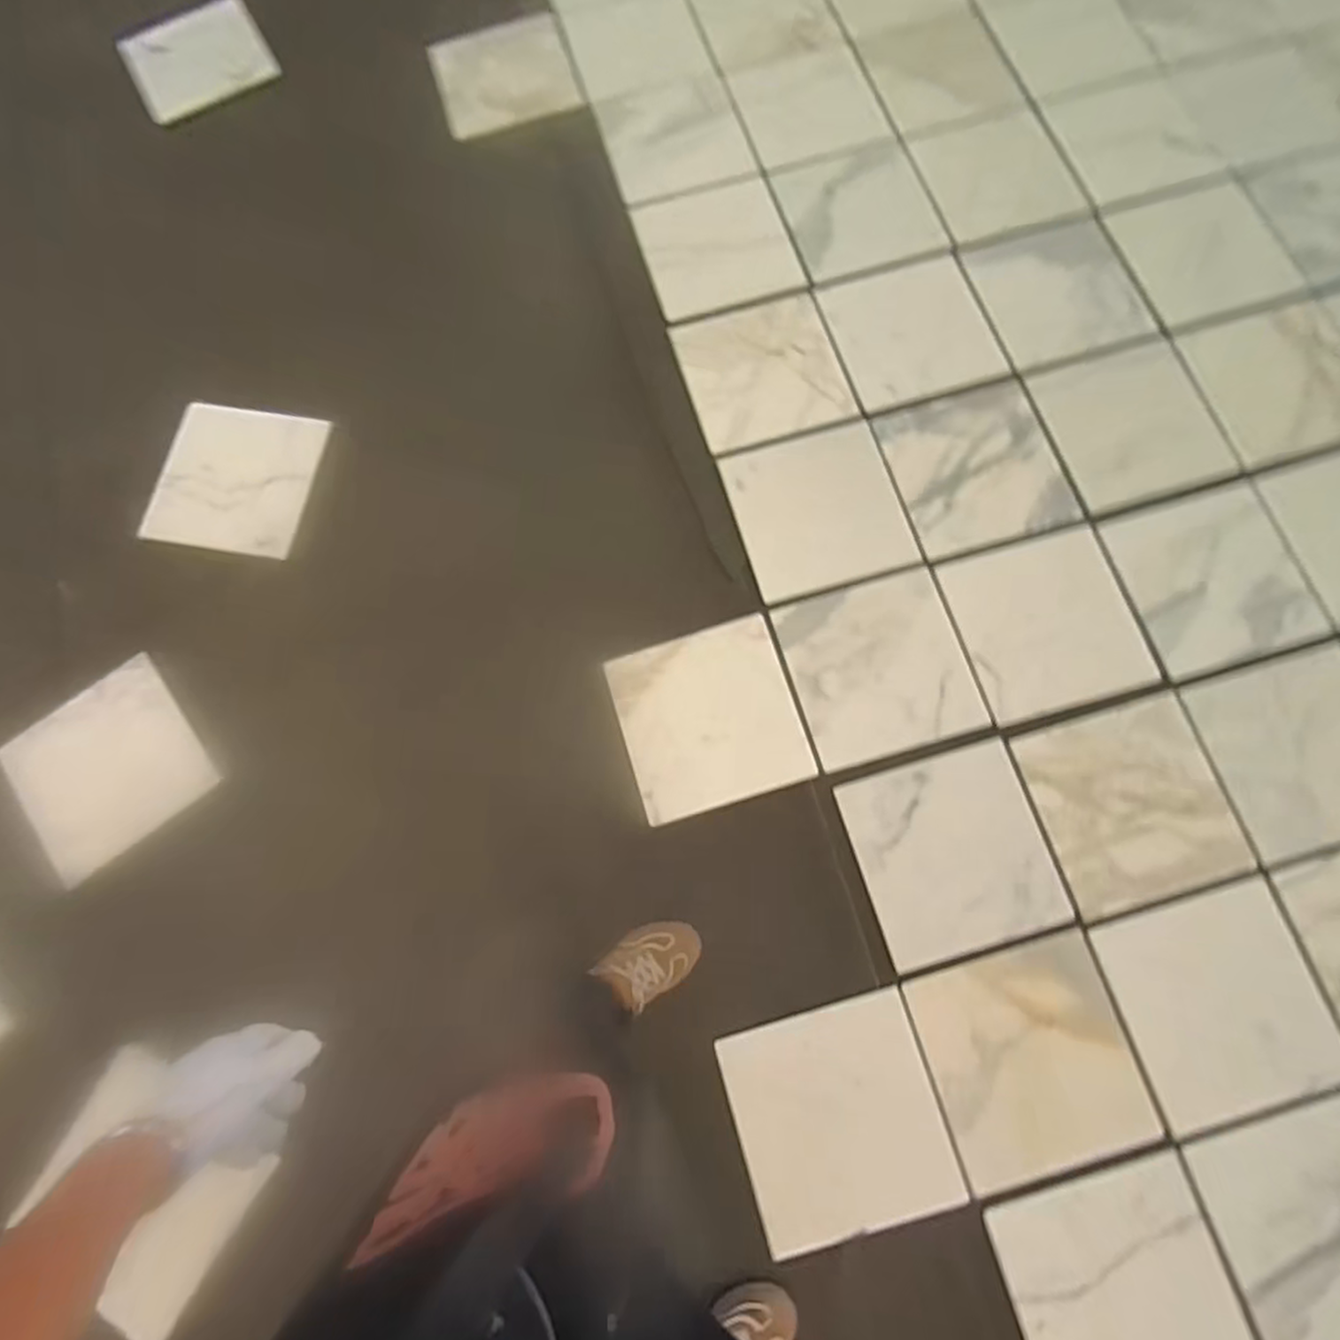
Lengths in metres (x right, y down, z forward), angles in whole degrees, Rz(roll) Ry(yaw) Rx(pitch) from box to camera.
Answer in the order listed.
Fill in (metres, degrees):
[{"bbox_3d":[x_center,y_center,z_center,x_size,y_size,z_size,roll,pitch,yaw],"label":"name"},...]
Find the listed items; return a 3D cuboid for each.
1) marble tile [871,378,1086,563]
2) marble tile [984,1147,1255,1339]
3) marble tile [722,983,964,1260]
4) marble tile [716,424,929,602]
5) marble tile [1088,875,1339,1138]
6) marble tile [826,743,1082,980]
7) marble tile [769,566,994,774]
[{"bbox_3d":[0.603,-0.395,1.372,0.309,0.022,0.307,-15,84,0],"label":"marble tile"},{"bbox_3d":[0.714,0.981,1.097,0.339,0.011,0.319,-13,71,-7],"label":"marble tile"},{"bbox_3d":[0.278,0.738,1.155,0.323,0.015,0.322,-16,74,-1],"label":"marble tile"},{"bbox_3d":[0.291,-0.314,1.370,0.310,0.019,0.314,-16,76,-1],"label":"marble tile"},{"bbox_3d":[0.982,0.594,1.246,0.395,0.021,0.355,-12,78,-12],"label":"marble tile"},{"bbox_3d":[0.506,0.324,1.252,0.326,0.016,0.332,-16,76,-1],"label":"marble tile"},{"bbox_3d":[0.392,-0.009,1.308,0.318,0.016,0.320,-15,76,-1],"label":"marble tile"}]

